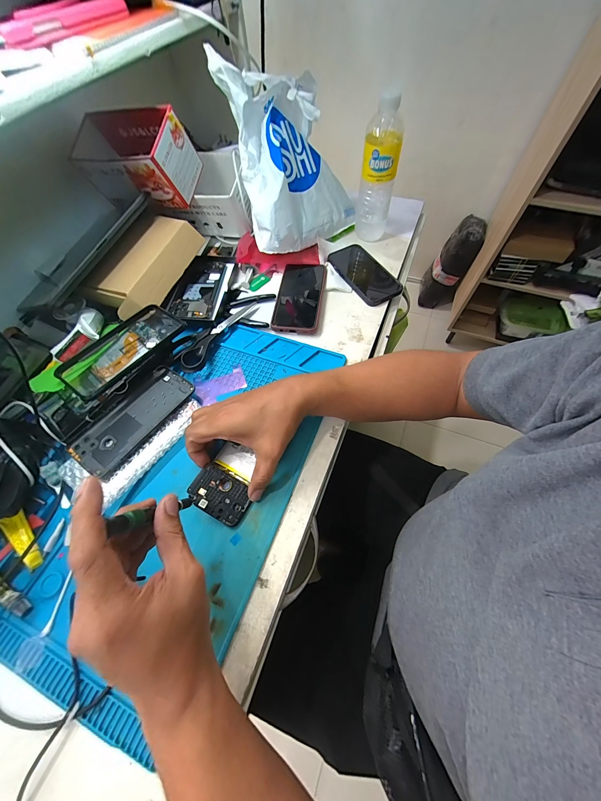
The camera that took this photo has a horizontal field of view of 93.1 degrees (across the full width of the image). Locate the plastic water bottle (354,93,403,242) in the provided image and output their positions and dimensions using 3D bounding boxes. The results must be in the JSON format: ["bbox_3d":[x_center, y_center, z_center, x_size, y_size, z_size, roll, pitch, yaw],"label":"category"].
[{"bbox_3d":[0.137,-0.395,0.502,0.060,0.194,0.058,7,62,7],"label":"plastic water bottle"}]

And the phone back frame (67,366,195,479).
[{"bbox_3d":[-0.225,0.022,0.388,0.075,0.009,0.161,30,67,17],"label":"phone back frame"}]

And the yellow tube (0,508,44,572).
[{"bbox_3d":[-0.314,0.159,0.322,0.022,0.006,0.069,-30,72,-34],"label":"yellow tube"}]

